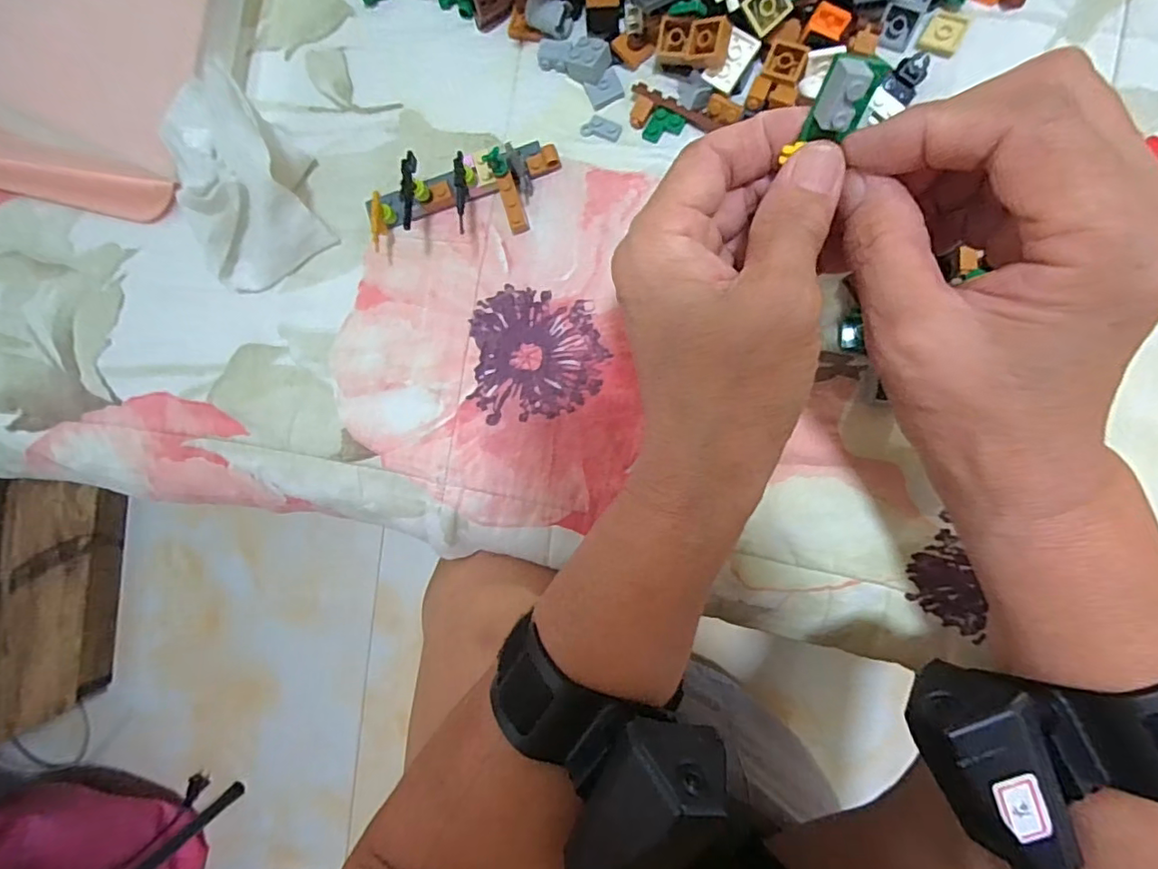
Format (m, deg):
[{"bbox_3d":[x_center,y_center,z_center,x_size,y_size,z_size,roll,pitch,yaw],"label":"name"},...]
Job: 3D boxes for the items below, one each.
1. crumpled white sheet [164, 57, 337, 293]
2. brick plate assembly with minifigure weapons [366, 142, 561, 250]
[{"bbox_3d":[-0.169,-0.121,0.275,0.061,0.050,0.079,-18,90,9],"label":"crumpled white sheet"},{"bbox_3d":[-0.056,-0.115,0.267,0.094,0.035,0.040,-18,90,9],"label":"brick plate assembly with minifigure weapons"}]

